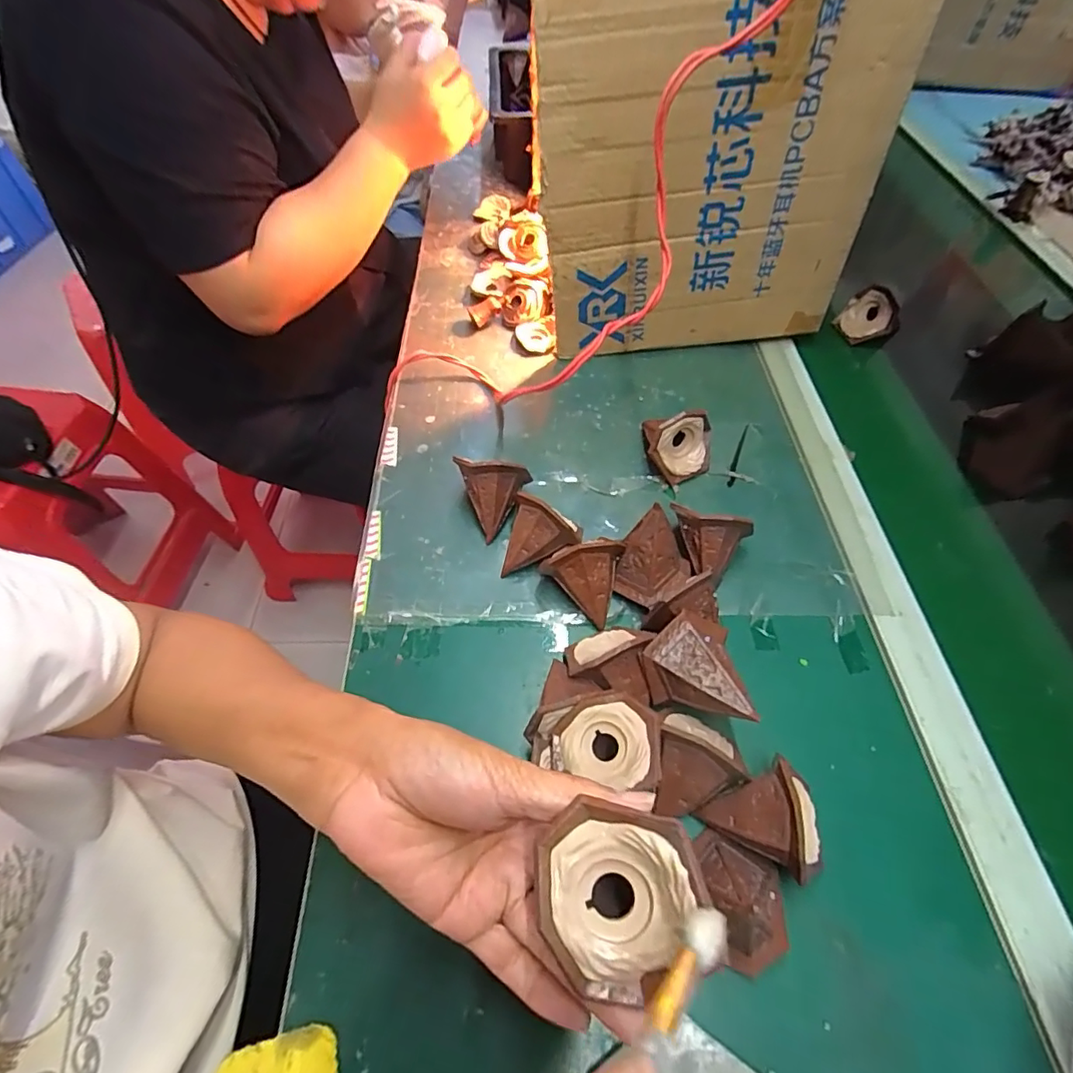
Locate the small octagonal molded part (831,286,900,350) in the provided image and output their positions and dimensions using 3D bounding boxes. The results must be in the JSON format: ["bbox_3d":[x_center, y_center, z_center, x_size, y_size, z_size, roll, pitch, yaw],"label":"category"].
[{"bbox_3d":[0.385,-0.255,0.623,0.063,0.047,0.044,30,60,18],"label":"small octagonal molded part"}]

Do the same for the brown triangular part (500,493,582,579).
[{"bbox_3d":[0.004,0.003,0.425,0.052,0.018,0.065,13,97,20],"label":"brown triangular part"}]

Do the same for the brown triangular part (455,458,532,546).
[{"bbox_3d":[-0.036,-0.036,0.448,0.059,0.055,0.053,-1,55,-2],"label":"brown triangular part"}]

